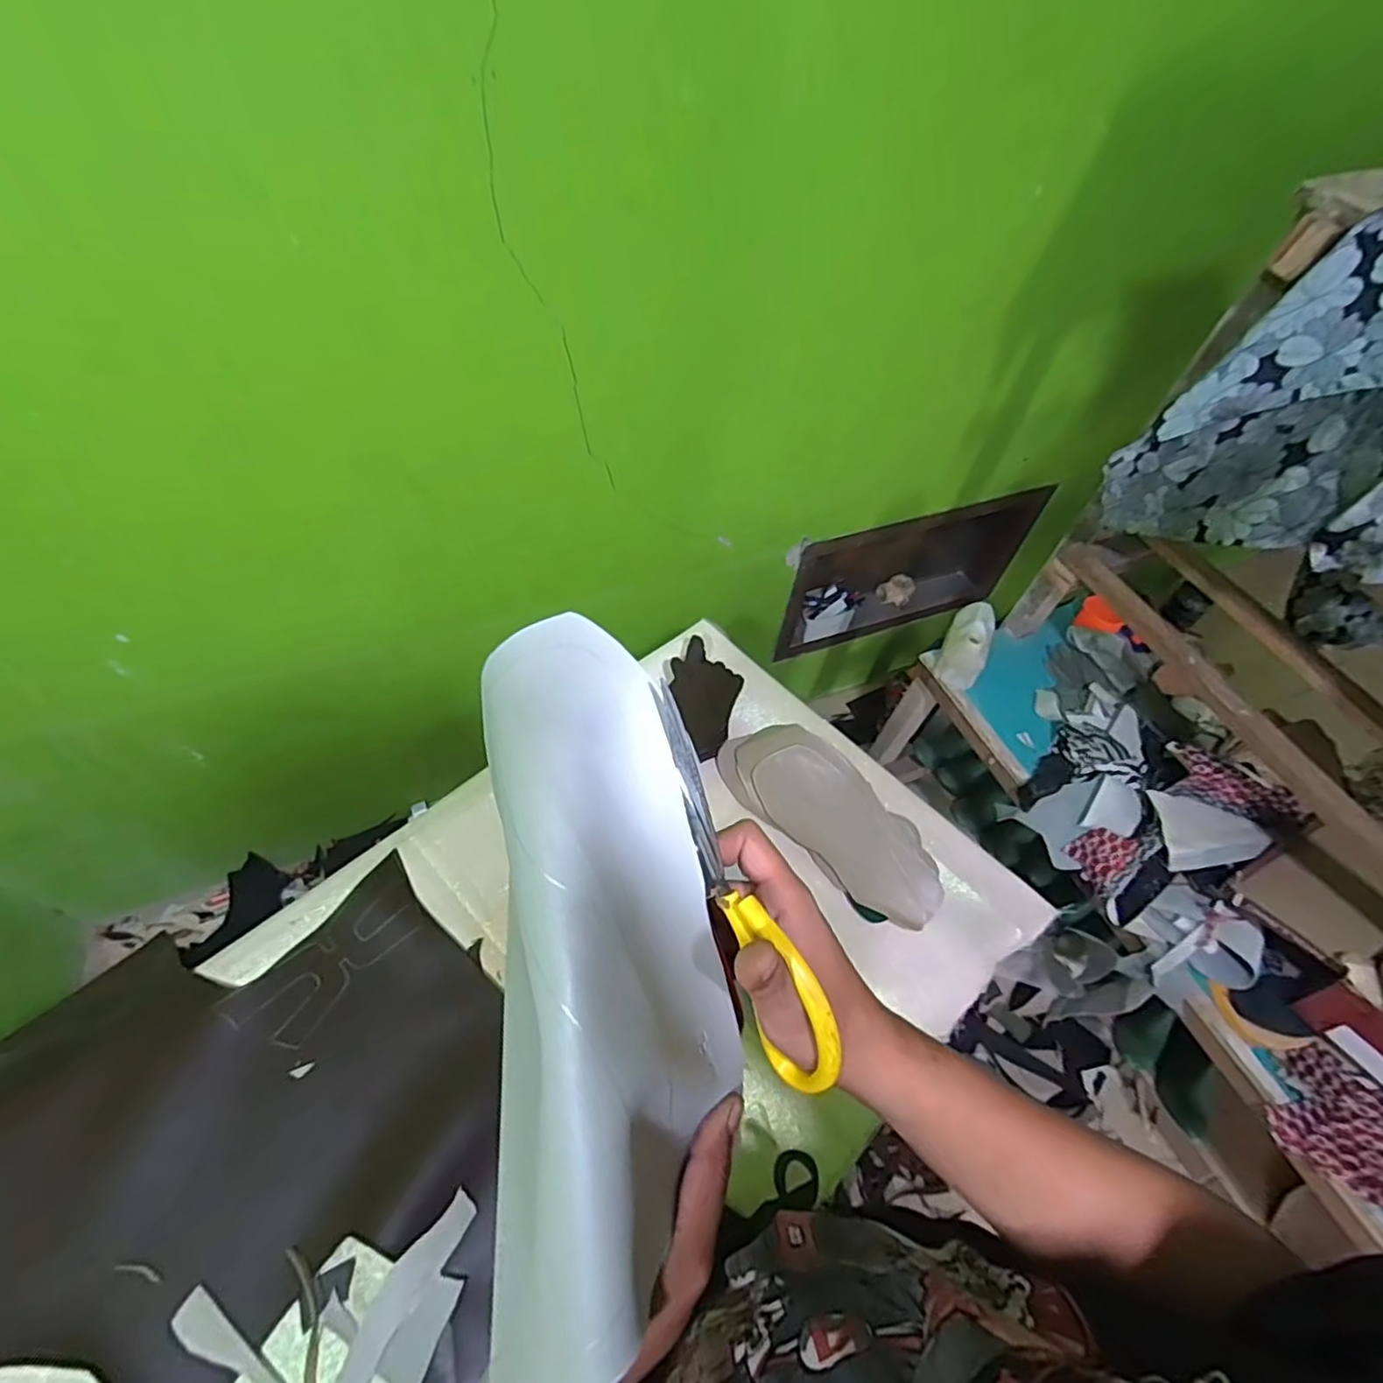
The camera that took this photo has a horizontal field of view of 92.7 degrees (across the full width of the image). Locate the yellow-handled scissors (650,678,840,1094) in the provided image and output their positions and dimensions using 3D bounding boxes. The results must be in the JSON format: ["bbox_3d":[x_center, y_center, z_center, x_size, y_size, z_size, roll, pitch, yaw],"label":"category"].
[{"bbox_3d":[0.021,0.096,0.325,0.019,0.051,0.207,-22,86,-19],"label":"yellow-handled scissors"}]

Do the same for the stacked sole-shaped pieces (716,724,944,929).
[{"bbox_3d":[0.181,0.155,0.842,0.322,0.039,0.137,40,61,22],"label":"stacked sole-shaped pieces"}]

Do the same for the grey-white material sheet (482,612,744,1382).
[{"bbox_3d":[-0.037,0.110,0.309,0.105,0.063,0.301,-4,75,-8],"label":"grey-white material sheet"}]

